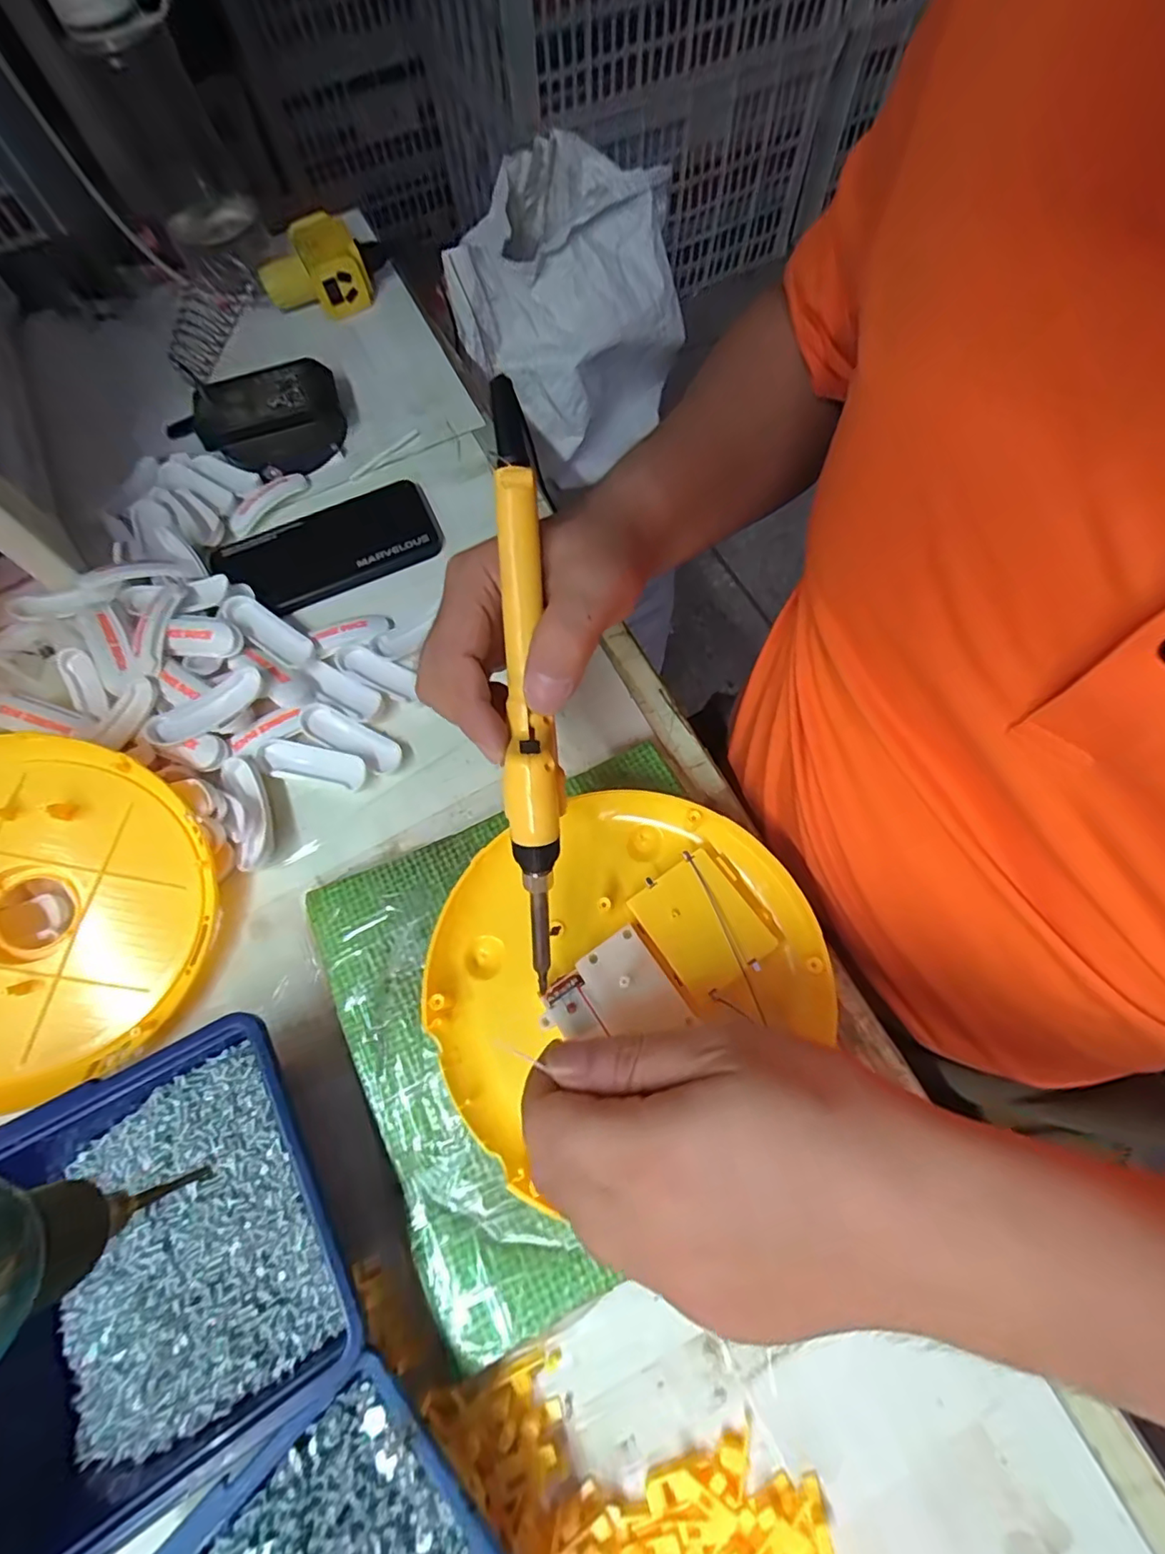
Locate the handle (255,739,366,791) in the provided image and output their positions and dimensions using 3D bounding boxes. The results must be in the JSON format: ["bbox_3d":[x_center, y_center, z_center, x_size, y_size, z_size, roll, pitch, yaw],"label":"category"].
[{"bbox_3d":[-0.166,-0.008,0.349,0.069,0.008,0.022,11,69,7],"label":"handle"}]

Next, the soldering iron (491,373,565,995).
[{"bbox_3d":[-0.022,-0.030,0.224,0.021,0.029,0.228,-4,95,-2],"label":"soldering iron"}]

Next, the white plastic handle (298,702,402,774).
[{"bbox_3d":[-0.145,-0.025,0.352,0.066,0.006,0.023,25,72,12],"label":"white plastic handle"}]

